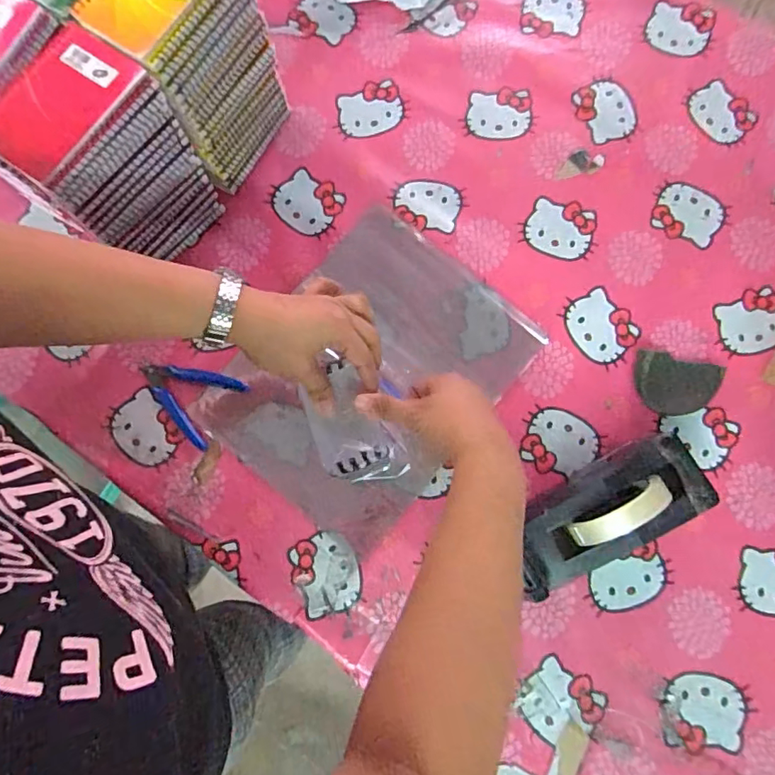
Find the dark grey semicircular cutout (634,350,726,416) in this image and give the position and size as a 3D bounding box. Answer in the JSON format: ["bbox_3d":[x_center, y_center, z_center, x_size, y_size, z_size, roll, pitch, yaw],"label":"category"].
[{"bbox_3d":[0.313,-0.002,0.580,0.084,0.019,0.064,13,79,3],"label":"dark grey semicircular cutout"}]

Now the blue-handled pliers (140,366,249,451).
[{"bbox_3d":[-0.224,0.005,0.593,0.109,0.011,0.082,33,80,7],"label":"blue-handled pliers"}]

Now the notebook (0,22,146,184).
[{"bbox_3d":[-0.286,-0.246,0.456,0.108,0.013,0.128,35,81,7],"label":"notebook"}]

